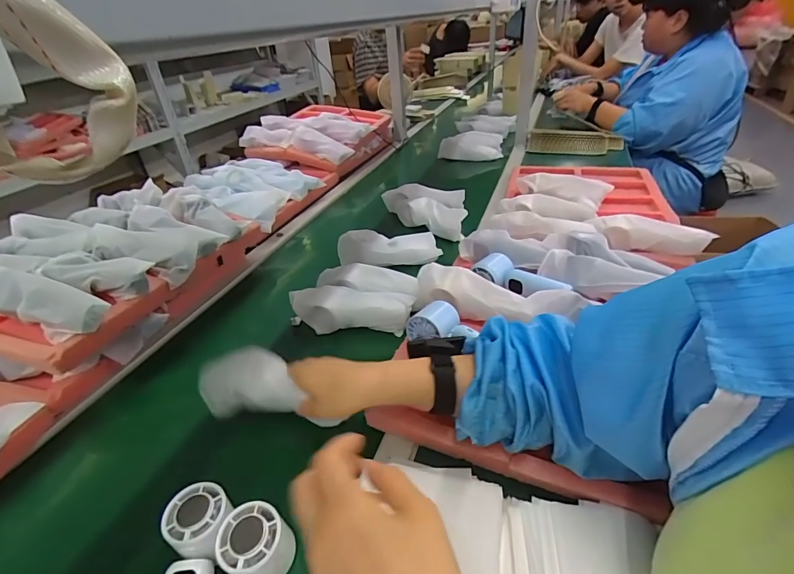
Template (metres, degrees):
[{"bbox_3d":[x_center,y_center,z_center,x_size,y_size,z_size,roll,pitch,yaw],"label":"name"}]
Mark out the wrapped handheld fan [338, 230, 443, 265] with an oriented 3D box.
[{"bbox_3d":[-0.017,-0.079,0.783,0.189,0.054,0.061,-6,33,-5],"label":"wrapped handheld fan"}]

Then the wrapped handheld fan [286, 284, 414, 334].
[{"bbox_3d":[-0.073,0.034,0.638,0.188,0.045,0.059,-1,32,2],"label":"wrapped handheld fan"}]

